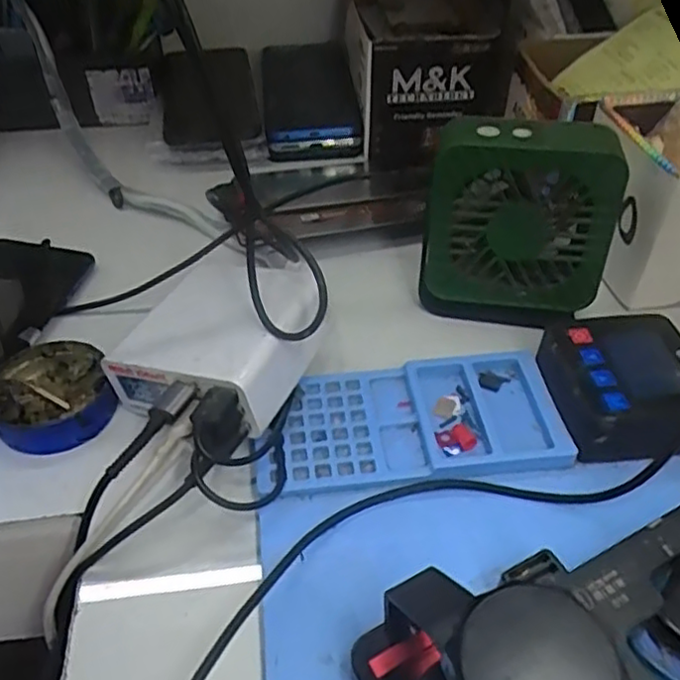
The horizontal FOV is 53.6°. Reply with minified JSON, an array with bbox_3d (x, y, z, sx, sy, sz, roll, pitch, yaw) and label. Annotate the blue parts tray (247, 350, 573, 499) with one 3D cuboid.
[{"bbox_3d":[0.034,0.038,0.337,0.149,0.011,0.073,-3,44,-4],"label":"blue parts tray"}]

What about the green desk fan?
[{"bbox_3d":[0.098,-0.065,0.372,0.094,0.105,0.036,12,45,11],"label":"green desk fan"}]

